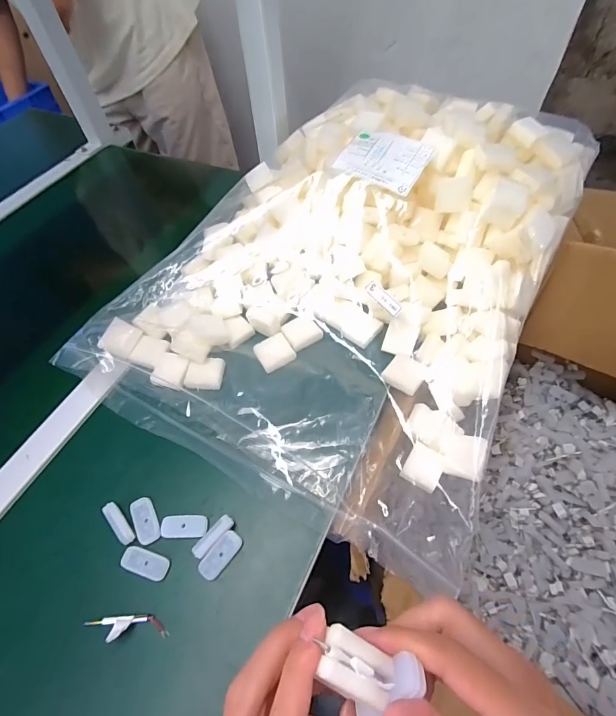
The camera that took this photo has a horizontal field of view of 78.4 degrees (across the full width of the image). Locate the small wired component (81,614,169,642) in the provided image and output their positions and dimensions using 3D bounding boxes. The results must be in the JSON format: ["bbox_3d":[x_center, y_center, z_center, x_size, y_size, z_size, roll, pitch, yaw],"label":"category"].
[{"bbox_3d":[-0.154,0.229,0.320,0.067,0.019,0.017,-5,56,0],"label":"small wired component"}]

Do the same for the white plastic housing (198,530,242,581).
[{"bbox_3d":[-0.078,0.178,0.341,0.021,0.009,0.043,45,62,-8],"label":"white plastic housing"}]

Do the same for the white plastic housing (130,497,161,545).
[{"bbox_3d":[-0.161,0.161,0.373,0.021,0.009,0.043,-29,59,-15],"label":"white plastic housing"}]

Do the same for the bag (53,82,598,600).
[{"bbox_3d":[0.041,-0.119,0.468,0.463,0.150,0.540,22,60,17],"label":"bag"}]

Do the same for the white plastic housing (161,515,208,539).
[{"bbox_3d":[-0.120,0.163,0.366,0.043,0.007,0.021,-3,56,2],"label":"white plastic housing"}]

